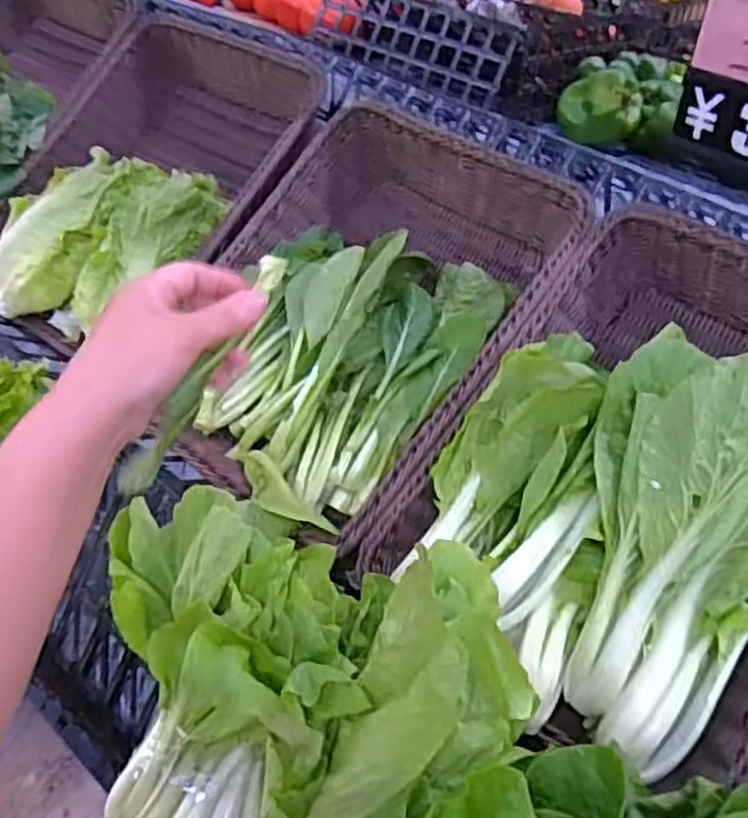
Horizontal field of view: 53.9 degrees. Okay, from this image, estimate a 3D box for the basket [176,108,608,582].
[{"bbox_3d":[-0.016,-0.088,0.701,0.323,0.140,0.391,31,81,28],"label":"basket"}]

